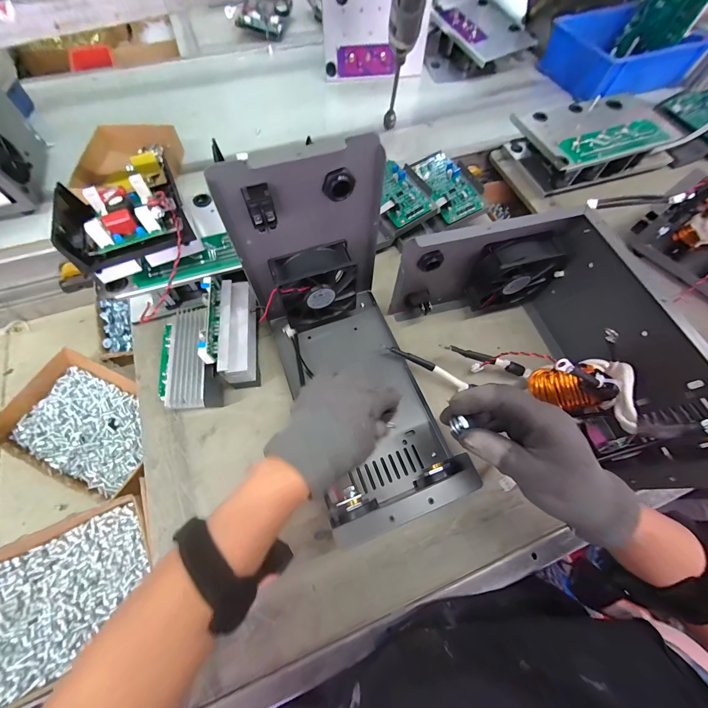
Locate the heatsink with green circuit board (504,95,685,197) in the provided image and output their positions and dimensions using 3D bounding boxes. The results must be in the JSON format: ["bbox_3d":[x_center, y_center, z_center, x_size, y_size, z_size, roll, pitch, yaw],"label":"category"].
[{"bbox_3d":[0.444,-0.399,0.574,0.313,0.062,0.166,-16,67,-9],"label":"heatsink with green circuit board"}]

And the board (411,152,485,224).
[{"bbox_3d":[0.156,-0.281,0.510,0.069,0.014,0.136,-26,71,3],"label":"board"}]

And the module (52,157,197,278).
[{"bbox_3d":[-0.267,-0.162,0.360,0.133,0.052,0.128,-23,68,-12],"label":"module"}]

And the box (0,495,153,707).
[{"bbox_3d":[-0.335,0.274,0.347,0.216,0.043,0.148,-23,68,-12],"label":"box"}]

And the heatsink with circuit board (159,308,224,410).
[{"bbox_3d":[-0.215,0.006,0.398,0.072,0.041,0.144,-14,66,-8],"label":"heatsink with circuit board"}]

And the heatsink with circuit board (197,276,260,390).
[{"bbox_3d":[-0.153,-0.023,0.393,0.056,0.077,0.132,-6,65,-5],"label":"heatsink with circuit board"}]

